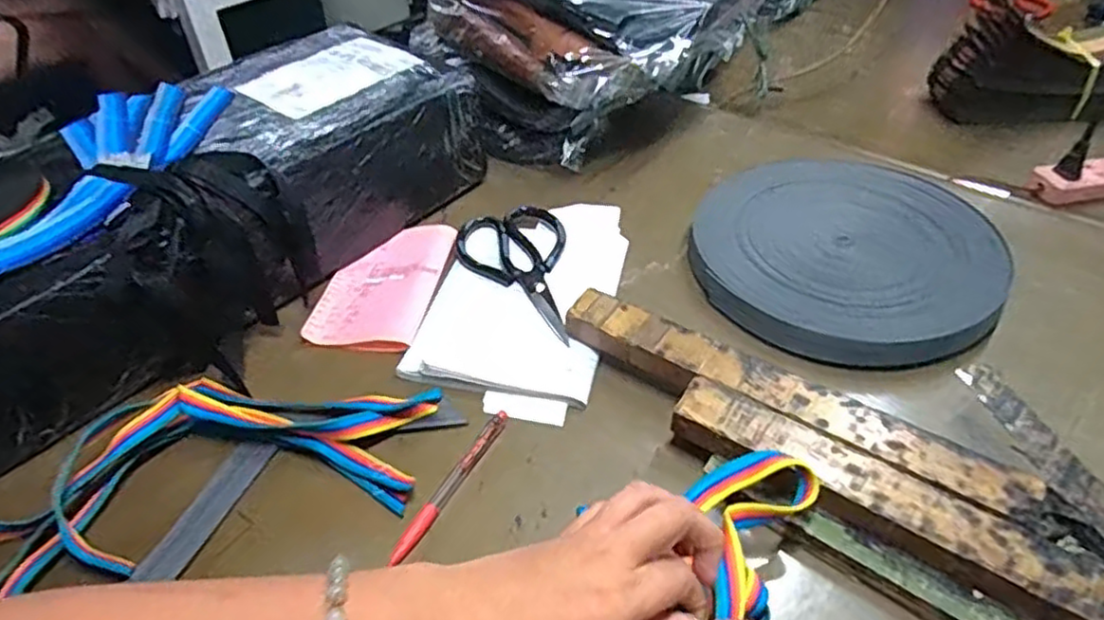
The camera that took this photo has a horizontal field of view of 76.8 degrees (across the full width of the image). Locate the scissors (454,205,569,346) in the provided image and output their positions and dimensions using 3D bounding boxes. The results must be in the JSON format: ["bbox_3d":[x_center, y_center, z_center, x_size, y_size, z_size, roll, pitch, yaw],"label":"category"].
[{"bbox_3d":[-0.028,-0.034,0.617,0.097,0.011,0.179,-13,47,-8],"label":"scissors"}]

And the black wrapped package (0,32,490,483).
[{"bbox_3d":[-0.303,-0.085,0.600,0.192,0.146,0.493,28,51,29],"label":"black wrapped package"}]

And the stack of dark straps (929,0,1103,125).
[{"bbox_3d":[0.617,-0.292,0.808,0.288,0.124,0.115,-4,43,-1],"label":"stack of dark straps"}]

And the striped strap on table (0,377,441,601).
[{"bbox_3d":[-0.249,0.101,0.482,0.347,0.030,0.142,-11,47,-6],"label":"striped strap on table"}]

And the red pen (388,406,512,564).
[{"bbox_3d":[-0.067,0.116,0.472,0.013,0.007,0.126,20,51,22],"label":"red pen"}]

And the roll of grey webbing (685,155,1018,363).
[{"bbox_3d":[0.257,-0.051,0.615,0.246,0.031,0.249,-2,46,2],"label":"roll of grey webbing"}]

